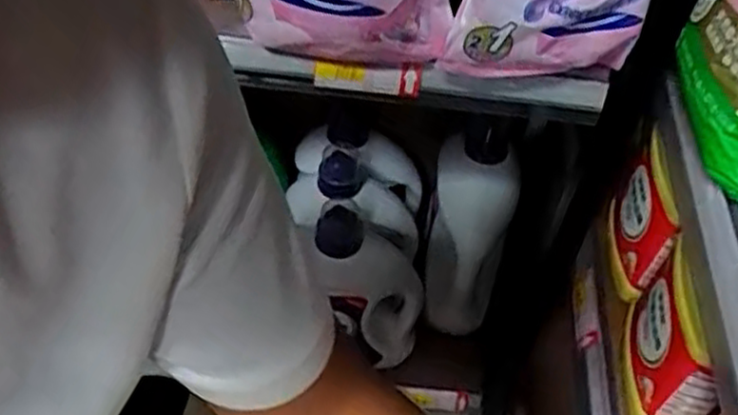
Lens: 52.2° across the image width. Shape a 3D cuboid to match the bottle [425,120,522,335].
[{"bbox_3d":[0.142,0.039,1.093,0.113,0.323,0.090,8,13,1],"label":"bottle"}]

